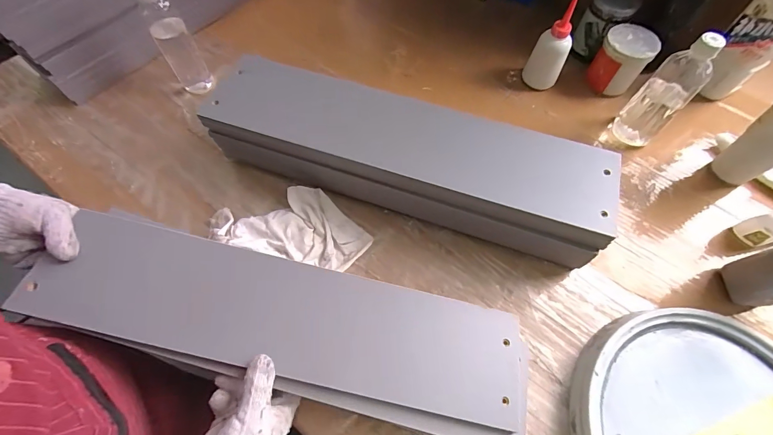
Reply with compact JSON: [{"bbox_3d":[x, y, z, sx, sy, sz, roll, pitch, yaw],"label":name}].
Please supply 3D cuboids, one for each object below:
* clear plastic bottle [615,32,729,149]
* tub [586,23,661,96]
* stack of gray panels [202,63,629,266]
[{"bbox_3d":[0.426,-0.191,0.542,0.059,0.179,0.068,-41,71,-20],"label":"clear plastic bottle"},{"bbox_3d":[0.410,-0.274,0.633,0.083,0.094,0.081,34,67,14],"label":"tub"},{"bbox_3d":[0.028,-0.088,0.518,0.546,0.120,0.130,18,64,8],"label":"stack of gray panels"}]

